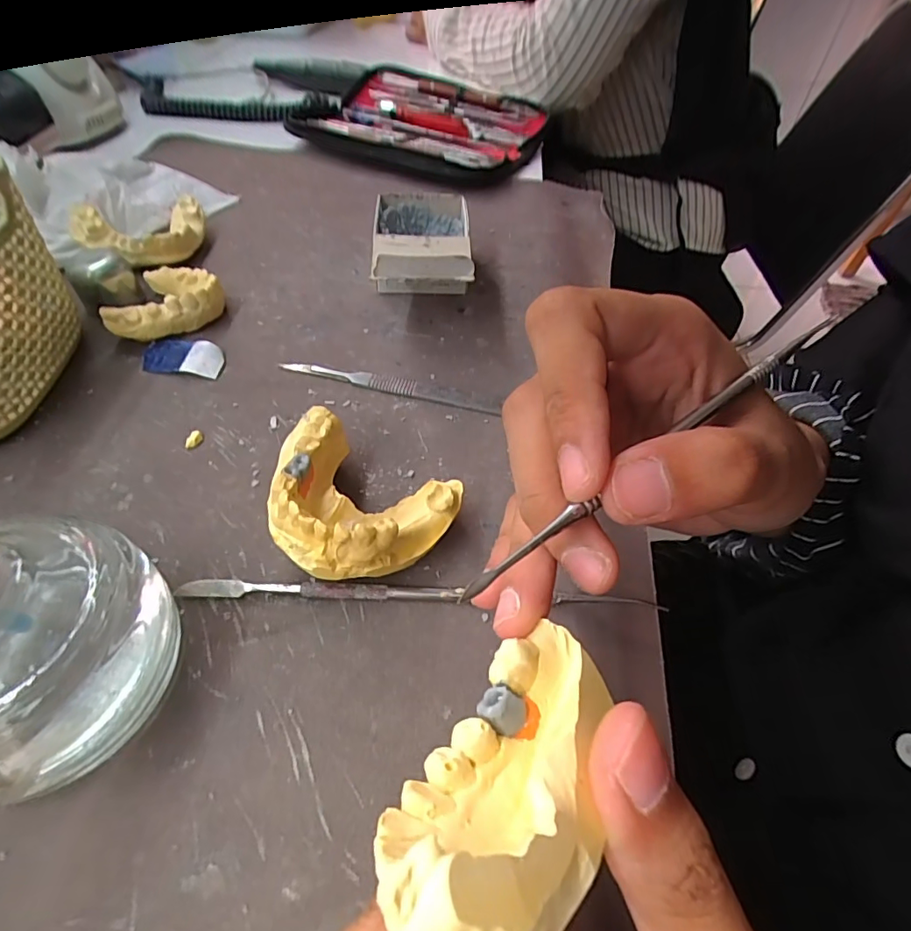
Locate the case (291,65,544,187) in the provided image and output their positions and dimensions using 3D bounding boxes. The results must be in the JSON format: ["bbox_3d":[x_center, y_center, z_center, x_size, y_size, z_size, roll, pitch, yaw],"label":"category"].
[{"bbox_3d":[-0.029,-0.320,0.471,0.197,0.032,0.179,18,53,11],"label":"case"}]

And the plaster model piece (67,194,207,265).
[{"bbox_3d":[-0.187,-0.140,0.307,0.072,0.030,0.046,-26,57,-21],"label":"plaster model piece"}]

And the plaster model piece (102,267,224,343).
[{"bbox_3d":[-0.153,-0.087,0.273,0.049,0.019,0.055,7,52,3],"label":"plaster model piece"}]

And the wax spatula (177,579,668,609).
[{"bbox_3d":[-0.012,0.047,0.184,0.171,0.005,0.005,1,52,-2],"label":"wax spatula"}]

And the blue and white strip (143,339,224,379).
[{"bbox_3d":[-0.139,-0.055,0.257,0.041,0.007,0.020,7,52,2],"label":"blue and white strip"}]

